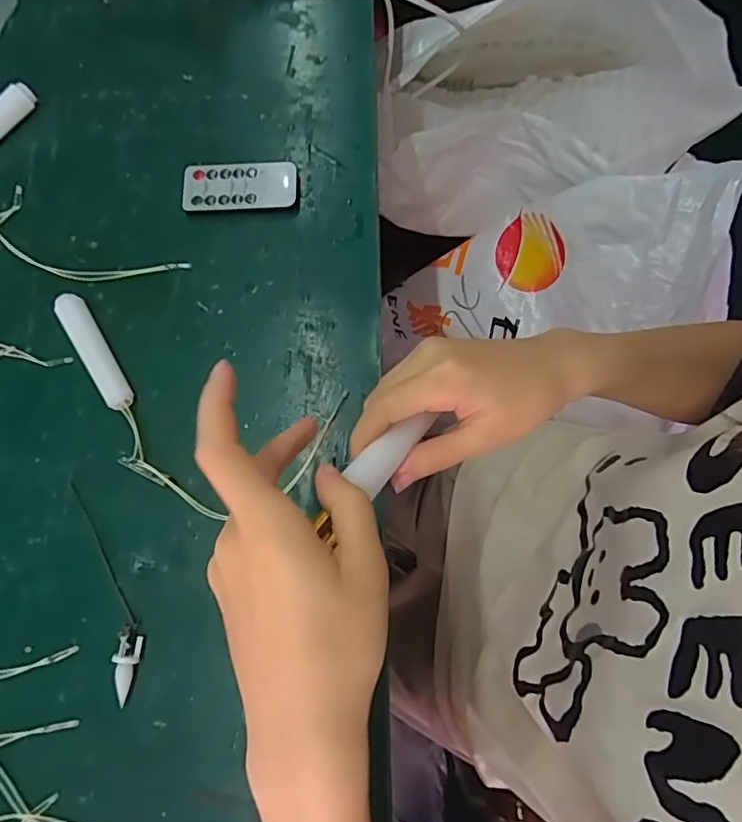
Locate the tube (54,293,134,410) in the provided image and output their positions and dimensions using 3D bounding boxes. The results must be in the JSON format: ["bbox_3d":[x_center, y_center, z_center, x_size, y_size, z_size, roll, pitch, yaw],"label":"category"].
[{"bbox_3d":[-0.187,-0.040,0.380,0.018,0.015,0.089,-30,76,-6],"label":"tube"}]

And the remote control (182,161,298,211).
[{"bbox_3d":[-0.097,-0.166,0.416,0.083,0.007,0.039,0,75,2],"label":"remote control"}]

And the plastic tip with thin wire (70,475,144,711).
[{"bbox_3d":[-0.163,0.106,0.347,0.020,0.014,0.137,-21,75,-4],"label":"plastic tip with thin wire"}]

